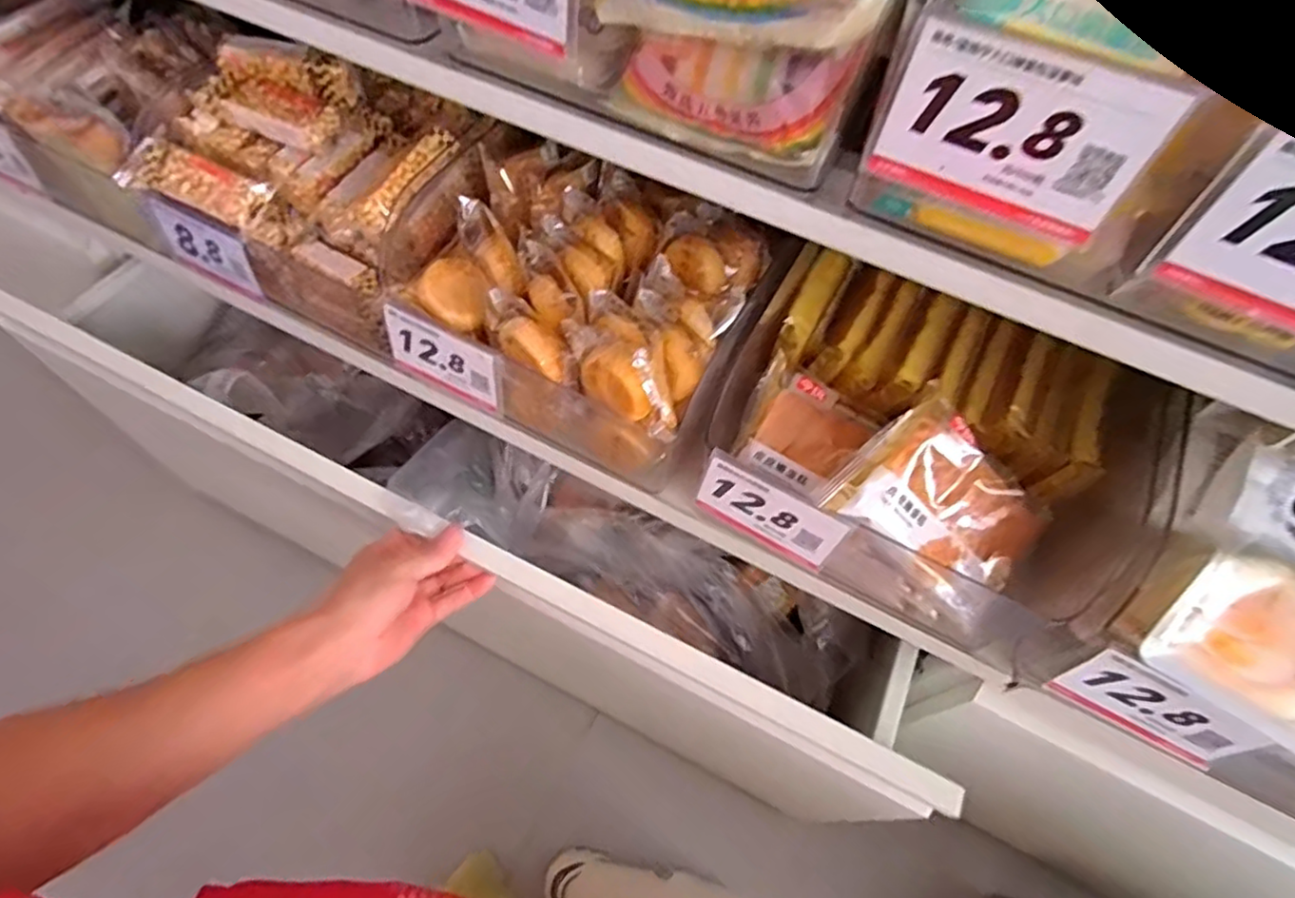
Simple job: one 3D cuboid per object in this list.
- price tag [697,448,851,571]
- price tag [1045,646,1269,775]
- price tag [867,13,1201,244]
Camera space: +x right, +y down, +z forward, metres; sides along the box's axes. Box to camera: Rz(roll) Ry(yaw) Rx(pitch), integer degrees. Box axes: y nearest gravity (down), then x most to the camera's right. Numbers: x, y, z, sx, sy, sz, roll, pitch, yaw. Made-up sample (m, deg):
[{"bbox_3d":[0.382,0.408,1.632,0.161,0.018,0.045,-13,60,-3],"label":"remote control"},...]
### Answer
[{"bbox_3d":[0.079,0.044,0.433,0.095,0.064,0.007,31,51,7],"label":"price tag"},{"bbox_3d":[0.301,0.156,0.384,0.096,0.066,0.005,30,51,10],"label":"price tag"},{"bbox_3d":[0.144,-0.123,0.256,0.094,0.059,0.010,26,62,11],"label":"price tag"}]

